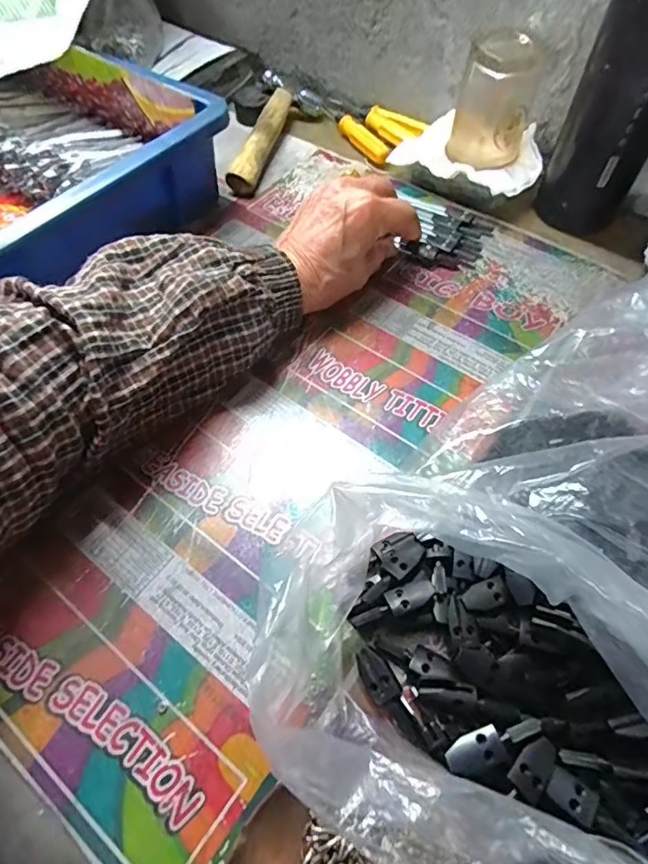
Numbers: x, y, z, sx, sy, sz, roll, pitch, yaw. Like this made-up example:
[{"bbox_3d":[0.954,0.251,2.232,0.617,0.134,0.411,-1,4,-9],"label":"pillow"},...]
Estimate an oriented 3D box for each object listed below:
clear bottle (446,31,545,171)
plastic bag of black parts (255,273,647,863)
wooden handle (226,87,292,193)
[{"bbox_3d":[0.137,-0.264,0.386,0.059,0.078,0.065,17,60,10],"label":"clear bottle"},{"bbox_3d":[0.132,0.058,0.212,0.213,0.072,0.290,35,64,20],"label":"plastic bag of black parts"},{"bbox_3d":[-0.054,-0.271,0.445,0.024,0.024,0.134,15,59,9],"label":"wooden handle"}]

